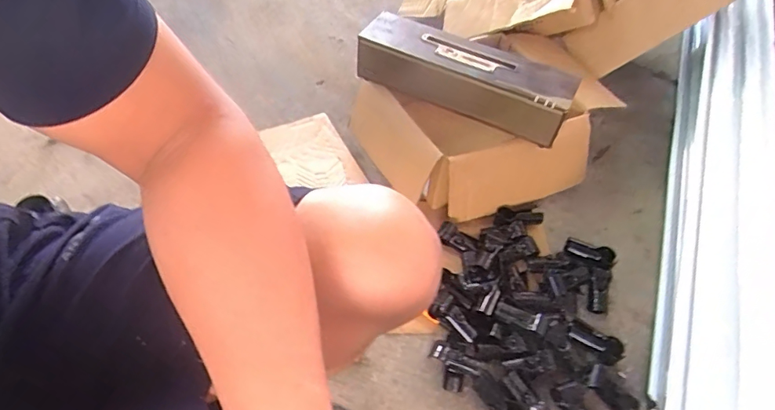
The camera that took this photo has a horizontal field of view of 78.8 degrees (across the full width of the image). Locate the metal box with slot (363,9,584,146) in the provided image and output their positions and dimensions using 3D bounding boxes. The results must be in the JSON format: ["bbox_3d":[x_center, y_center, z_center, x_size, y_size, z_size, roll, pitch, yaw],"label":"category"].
[{"bbox_3d":[0.126,-0.225,0.812,0.378,0.084,0.107,29,54,17],"label":"metal box with slot"}]

